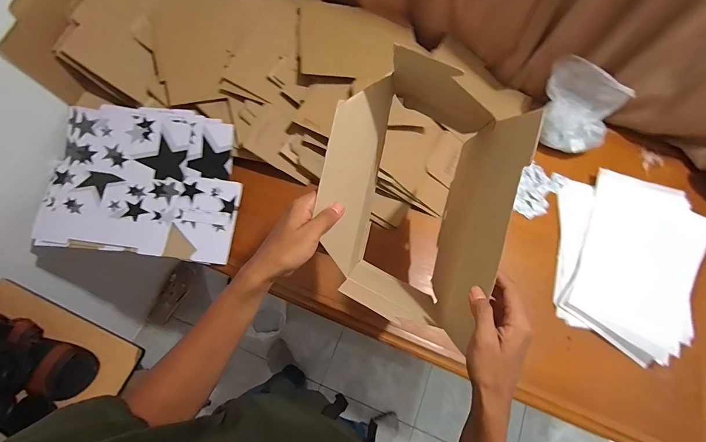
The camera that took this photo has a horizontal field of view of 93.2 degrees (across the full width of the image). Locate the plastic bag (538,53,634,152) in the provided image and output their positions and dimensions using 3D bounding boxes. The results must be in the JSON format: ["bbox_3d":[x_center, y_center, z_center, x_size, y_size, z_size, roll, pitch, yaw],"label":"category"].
[{"bbox_3d":[0.572,-0.284,0.845,0.207,0.136,0.159,32,71,9],"label":"plastic bag"}]

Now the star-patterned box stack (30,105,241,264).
[{"bbox_3d":[-0.512,-0.100,0.823,0.468,0.036,0.362,7,81,-1],"label":"star-patterned box stack"}]

